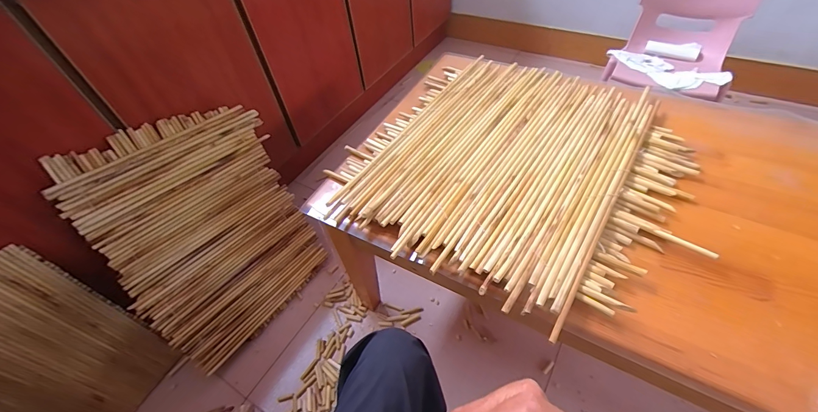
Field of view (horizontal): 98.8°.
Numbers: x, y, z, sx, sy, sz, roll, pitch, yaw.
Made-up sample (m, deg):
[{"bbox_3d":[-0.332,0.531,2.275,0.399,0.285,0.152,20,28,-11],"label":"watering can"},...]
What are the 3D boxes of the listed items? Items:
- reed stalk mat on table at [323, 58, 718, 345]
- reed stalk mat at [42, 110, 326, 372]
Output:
[{"bbox_3d":[0.188,-0.090,0.647,0.535,0.031,0.545,29,59,26],"label":"reed stalk mat on table"},{"bbox_3d":[-0.495,0.071,0.913,0.440,0.577,0.032,-35,21,-34],"label":"reed stalk mat"}]

